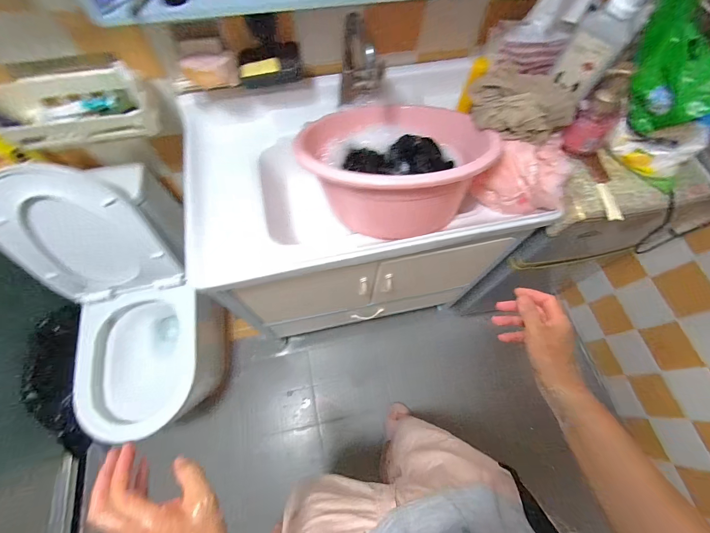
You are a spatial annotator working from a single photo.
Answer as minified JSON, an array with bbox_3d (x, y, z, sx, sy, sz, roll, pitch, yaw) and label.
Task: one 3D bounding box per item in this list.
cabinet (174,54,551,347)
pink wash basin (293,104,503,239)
[{"bbox_3d":[0.020,-0.138,0.980,0.822,0.622,0.478,-9,67,-6],"label":"cabinet"},{"bbox_3d":[0.076,-0.239,0.669,0.355,0.164,0.348,1,67,-2],"label":"pink wash basin"}]

